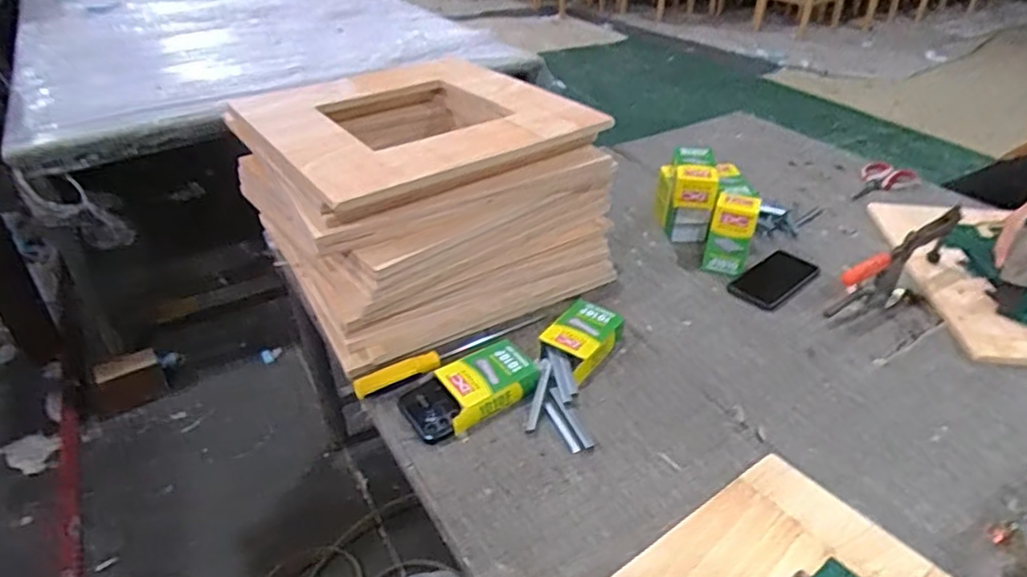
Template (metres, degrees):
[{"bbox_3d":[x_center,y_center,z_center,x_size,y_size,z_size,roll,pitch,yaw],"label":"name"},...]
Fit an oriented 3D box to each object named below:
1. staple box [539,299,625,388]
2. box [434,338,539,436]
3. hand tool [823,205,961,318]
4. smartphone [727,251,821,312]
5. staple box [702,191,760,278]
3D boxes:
[{"bbox_3d":[0.094,0.067,0.859,0.081,0.042,0.124,24,42,30],"label":"staple box"},{"bbox_3d":[-0.037,0.117,0.791,0.128,0.033,0.086,-23,41,-28],"label":"box"},{"bbox_3d":[0.579,-0.040,0.950,0.266,0.107,0.036,-21,40,-26],"label":"hand tool"},{"bbox_3d":[0.417,-0.015,0.996,0.165,0.008,0.083,-25,42,-30],"label":"smartphone"},{"bbox_3d":[0.346,-0.085,1.009,0.068,0.120,0.055,13,38,18],"label":"staple box"}]

